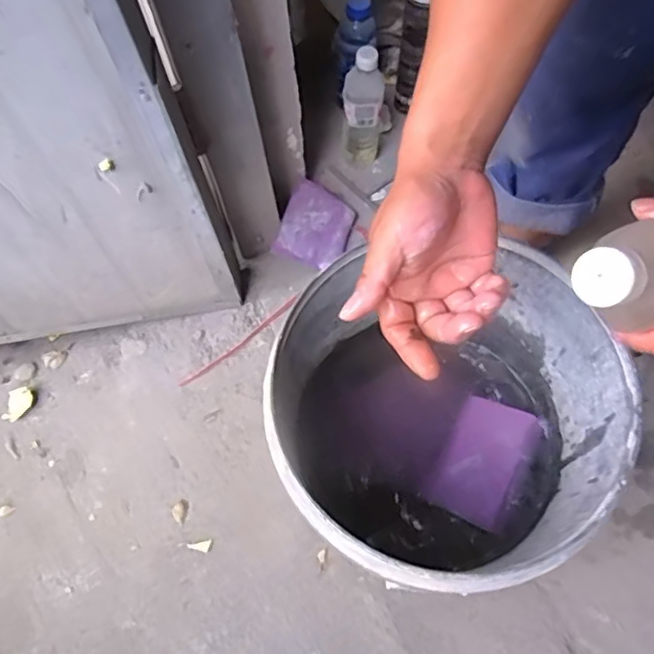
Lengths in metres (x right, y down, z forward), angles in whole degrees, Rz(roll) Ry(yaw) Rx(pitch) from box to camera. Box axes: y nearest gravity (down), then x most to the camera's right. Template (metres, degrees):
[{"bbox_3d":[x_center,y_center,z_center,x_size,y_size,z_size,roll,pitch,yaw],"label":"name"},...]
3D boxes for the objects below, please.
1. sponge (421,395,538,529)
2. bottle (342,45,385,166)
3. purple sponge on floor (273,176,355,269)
[{"bbox_3d":[0.172,0.144,0.646,0.083,0.021,0.137,28,68,16],"label":"sponge"},{"bbox_3d":[0.058,-0.357,0.969,0.068,0.223,0.056,-6,63,0],"label":"bottle"},{"bbox_3d":[-0.016,-0.170,0.972,0.110,0.015,0.130,22,77,-11],"label":"purple sponge on floor"}]

